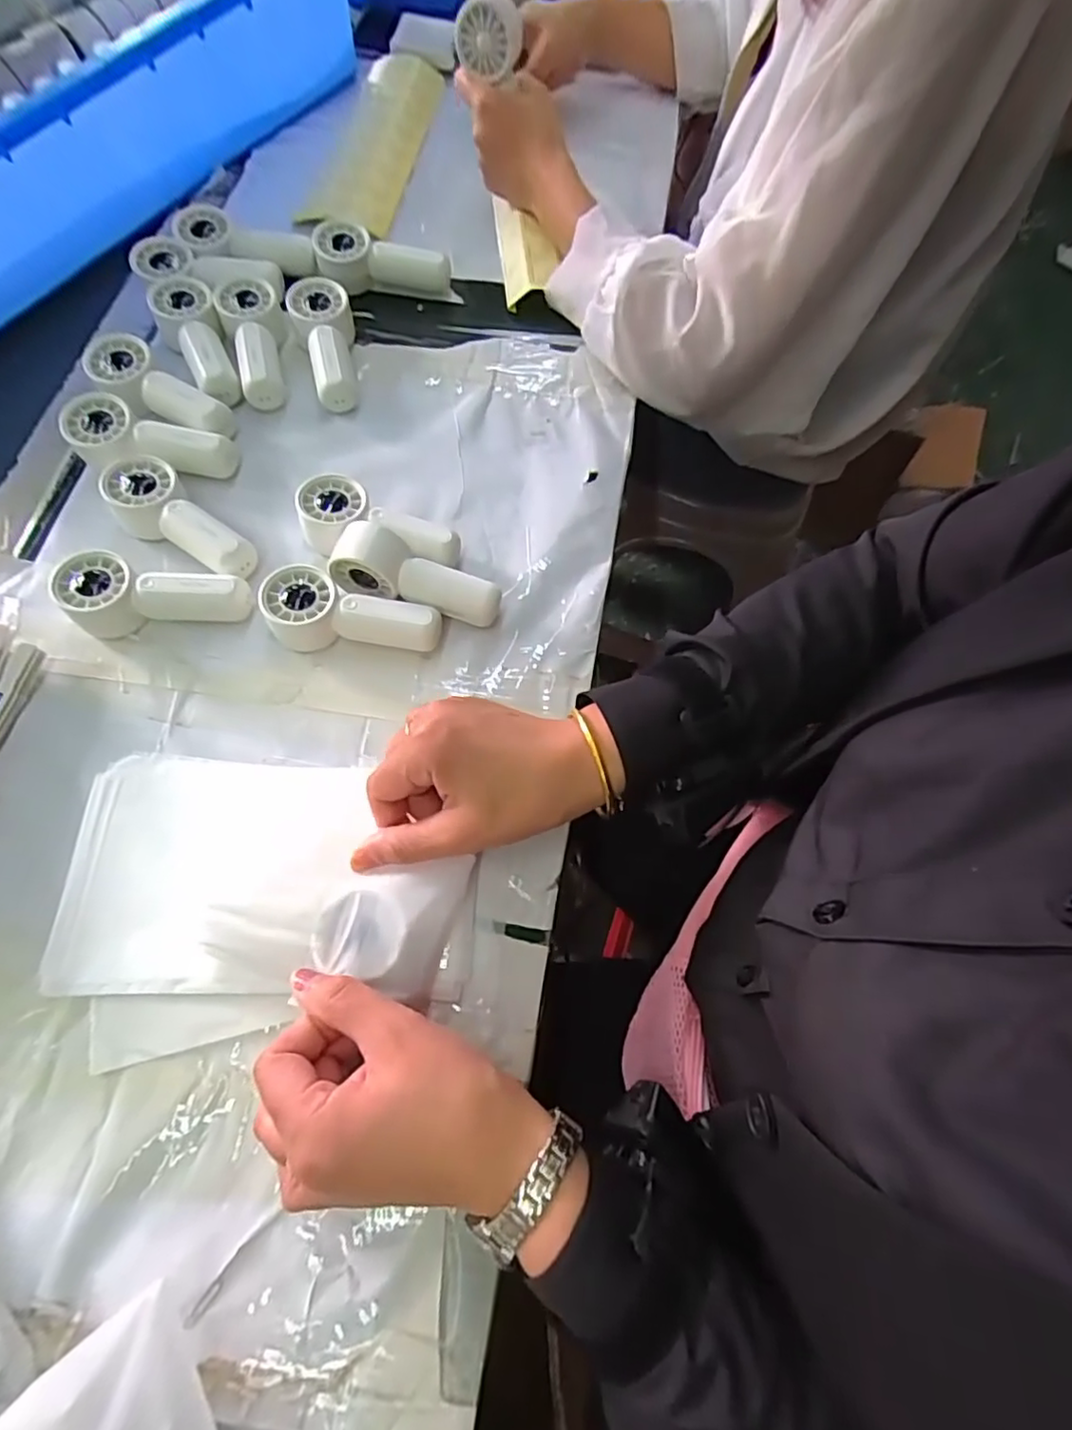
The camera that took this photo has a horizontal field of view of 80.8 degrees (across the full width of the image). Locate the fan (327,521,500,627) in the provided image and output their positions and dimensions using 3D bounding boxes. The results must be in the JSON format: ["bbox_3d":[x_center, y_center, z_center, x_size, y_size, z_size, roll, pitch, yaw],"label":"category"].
[{"bbox_3d":[-0.077,-0.089,0.413,0.107,0.040,0.031,18,68,-11],"label":"fan"}]

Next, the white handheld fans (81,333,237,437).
[{"bbox_3d":[-0.278,-0.234,0.465,0.118,0.033,0.045,35,71,10],"label":"white handheld fans"}]

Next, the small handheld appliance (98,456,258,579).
[{"bbox_3d":[-0.244,-0.129,0.427,0.118,0.033,0.045,40,72,12],"label":"small handheld appliance"}]

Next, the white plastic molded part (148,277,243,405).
[{"bbox_3d":[-0.259,-0.286,0.487,0.044,0.028,0.119,-26,72,-13],"label":"white plastic molded part"}]

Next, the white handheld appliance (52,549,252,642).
[{"bbox_3d":[-0.245,-0.080,0.408,0.111,0.031,0.042,-6,69,-5],"label":"white handheld appliance"}]

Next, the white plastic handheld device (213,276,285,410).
[{"bbox_3d":[-0.216,-0.291,0.492,0.043,0.030,0.115,-17,70,-9],"label":"white plastic handheld device"}]

